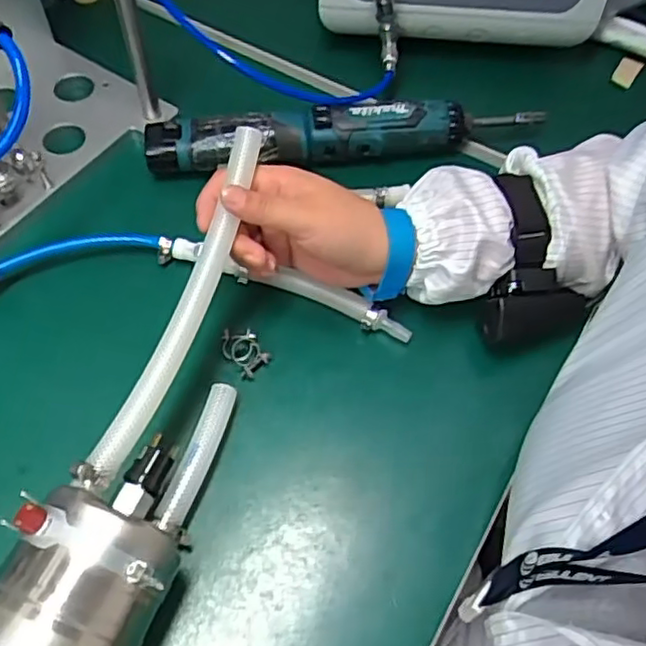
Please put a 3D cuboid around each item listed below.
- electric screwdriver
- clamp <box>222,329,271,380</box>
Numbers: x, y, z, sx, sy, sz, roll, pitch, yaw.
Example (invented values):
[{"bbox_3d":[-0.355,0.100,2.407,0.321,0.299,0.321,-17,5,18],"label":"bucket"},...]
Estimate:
[{"bbox_3d":[0.017,-0.156,0.548,0.325,0.048,0.035,-3,60,-3],"label":"electric screwdriver"},{"bbox_3d":[-0.057,0.019,0.463,0.025,0.007,0.037,-34,66,-19],"label":"clamp"}]

